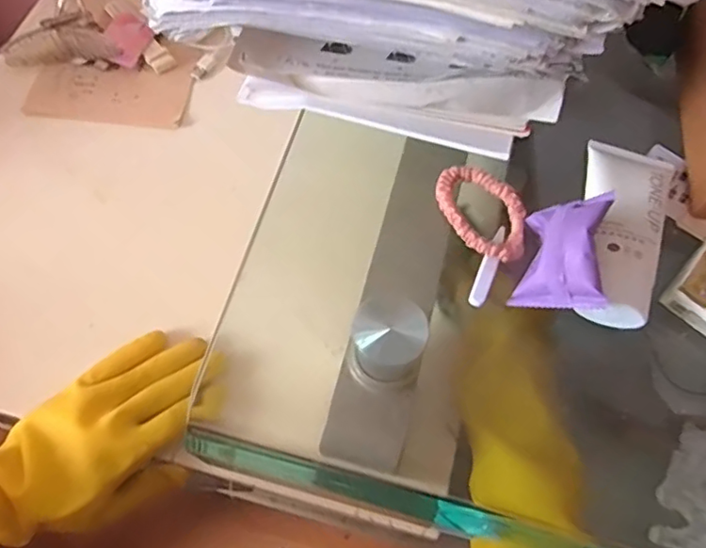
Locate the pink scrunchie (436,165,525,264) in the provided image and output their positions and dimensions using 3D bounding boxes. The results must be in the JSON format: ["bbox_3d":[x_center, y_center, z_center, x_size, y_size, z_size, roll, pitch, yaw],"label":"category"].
[{"bbox_3d":[0.076,-0.037,0.340,0.044,0.013,0.069,-18,67,-10],"label":"pink scrunchie"}]

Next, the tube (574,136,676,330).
[{"bbox_3d":[0.160,-0.027,0.332,0.052,0.022,0.124,15,65,5],"label":"tube"}]

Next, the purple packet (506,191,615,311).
[{"bbox_3d":[0.113,-0.011,0.312,0.046,0.020,0.062,0,72,43],"label":"purple packet"}]

